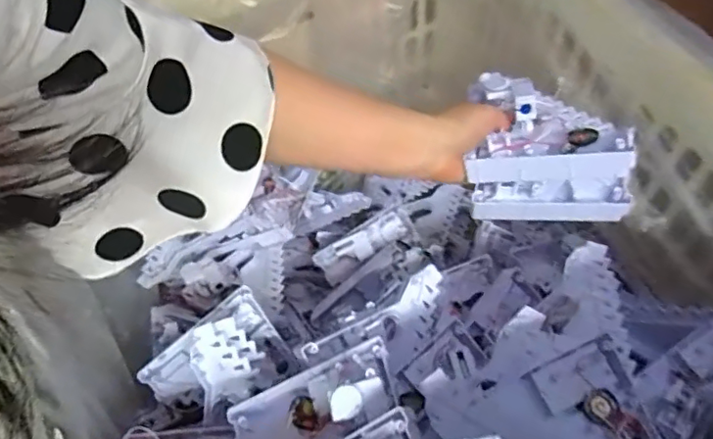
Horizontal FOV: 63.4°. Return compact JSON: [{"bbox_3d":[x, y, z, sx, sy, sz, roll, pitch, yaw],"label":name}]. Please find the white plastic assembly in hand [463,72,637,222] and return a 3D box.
[{"bbox_3d":[0.172,-0.068,0.521,0.133,0.078,0.115,2,59,4],"label":"white plastic assembly in hand"}]

